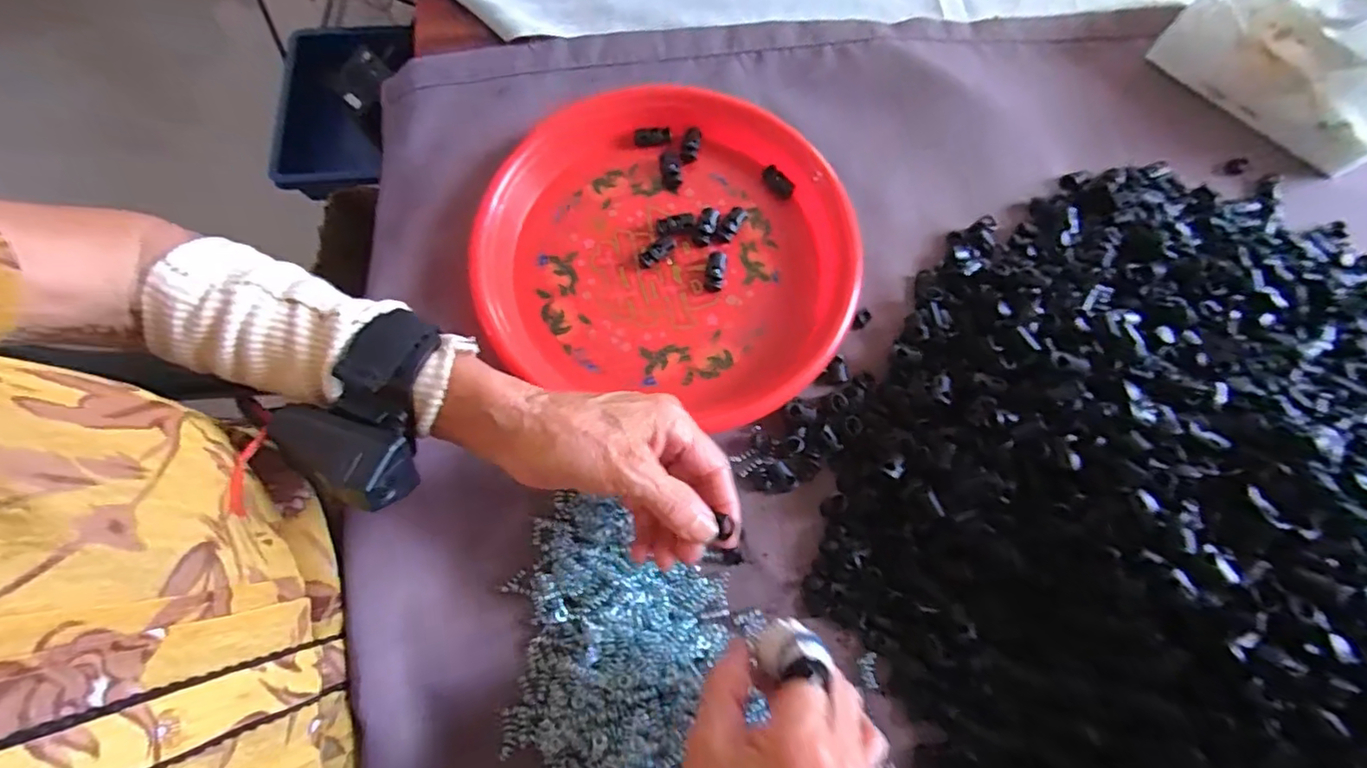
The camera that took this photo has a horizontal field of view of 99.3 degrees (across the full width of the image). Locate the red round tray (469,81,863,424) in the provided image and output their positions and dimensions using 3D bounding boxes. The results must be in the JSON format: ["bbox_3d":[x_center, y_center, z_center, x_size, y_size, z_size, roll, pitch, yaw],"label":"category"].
[{"bbox_3d":[-0.005,-0.101,0.404,0.243,0.024,0.236,0,74,-1],"label":"red round tray"}]

